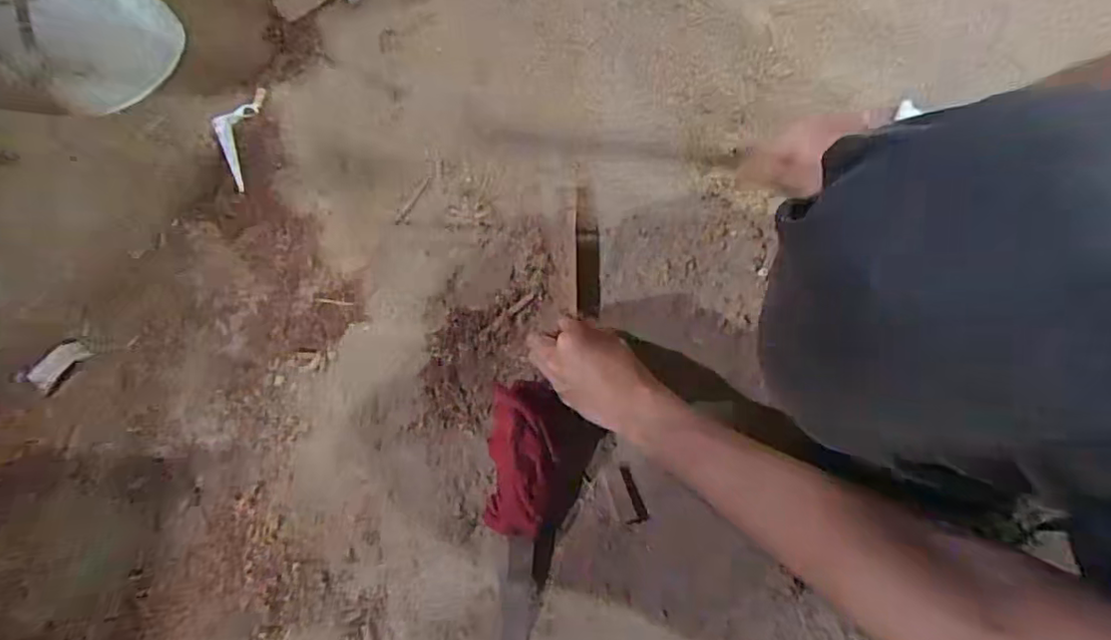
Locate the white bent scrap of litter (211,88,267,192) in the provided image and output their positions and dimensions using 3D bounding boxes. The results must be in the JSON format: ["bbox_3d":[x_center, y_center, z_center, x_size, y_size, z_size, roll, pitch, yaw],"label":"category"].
[{"bbox_3d":[-0.357,-0.204,0.662,0.046,0.012,0.142,-2,71,0],"label":"white bent scrap of litter"}]

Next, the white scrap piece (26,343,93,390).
[{"bbox_3d":[-0.480,0.042,0.579,0.029,0.010,0.050,35,75,12],"label":"white scrap piece"}]

